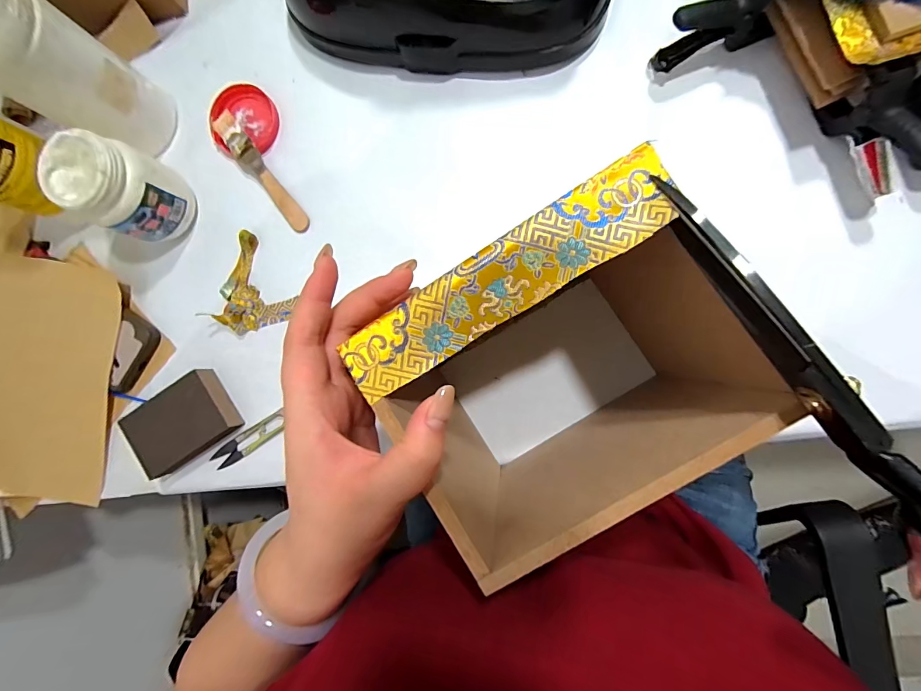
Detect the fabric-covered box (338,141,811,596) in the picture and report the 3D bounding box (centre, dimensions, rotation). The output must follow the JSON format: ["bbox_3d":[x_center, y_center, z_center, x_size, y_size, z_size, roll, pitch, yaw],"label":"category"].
[{"bbox_3d":[0.060,0.016,0.276,0.173,0.187,0.141,-33,85,6],"label":"fabric-covered box"}]

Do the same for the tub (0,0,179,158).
[{"bbox_3d":[-0.349,-0.240,0.350,0.082,0.155,0.081,0,89,8],"label":"tub"}]

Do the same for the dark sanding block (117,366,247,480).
[{"bbox_3d":[-0.279,0.078,0.394,0.105,0.029,0.071,-33,85,6],"label":"dark sanding block"}]

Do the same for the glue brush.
[{"bbox_3d":[-0.201,-0.174,0.395,0.022,0.006,0.139,-36,92,-11],"label":"glue brush"}]

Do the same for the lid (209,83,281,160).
[{"bbox_3d":[-0.222,-0.231,0.402,0.066,0.015,0.074,19,92,8],"label":"lid"}]

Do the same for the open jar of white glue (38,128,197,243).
[{"bbox_3d":[-0.315,-0.148,0.370,0.076,0.096,0.069,38,94,7],"label":"open jar of white glue"}]

